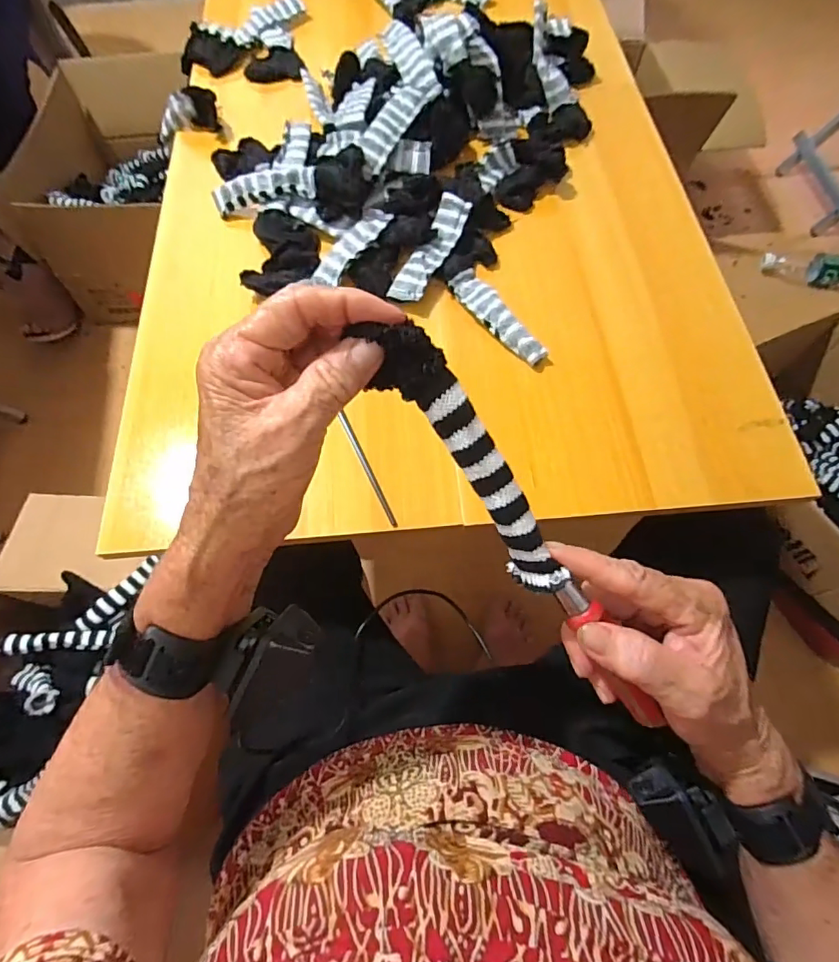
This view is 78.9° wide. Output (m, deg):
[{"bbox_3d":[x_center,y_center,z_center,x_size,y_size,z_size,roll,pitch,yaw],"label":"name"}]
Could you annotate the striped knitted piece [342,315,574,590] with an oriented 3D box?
[{"bbox_3d":[0.024,-0.009,0.245,0.028,0.022,0.154,-39,107,-16],"label":"striped knitted piece"}]

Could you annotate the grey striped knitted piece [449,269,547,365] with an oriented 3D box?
[{"bbox_3d":[0.073,-0.160,0.495,0.030,0.023,0.127,-28,68,-12],"label":"grey striped knitted piece"}]

